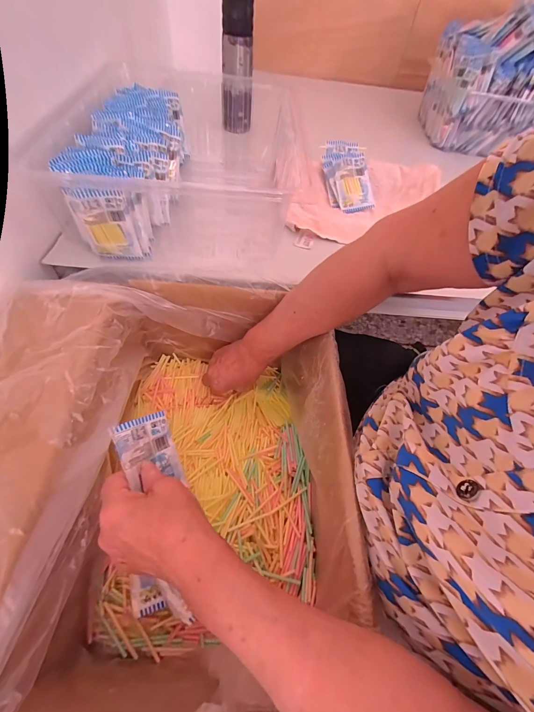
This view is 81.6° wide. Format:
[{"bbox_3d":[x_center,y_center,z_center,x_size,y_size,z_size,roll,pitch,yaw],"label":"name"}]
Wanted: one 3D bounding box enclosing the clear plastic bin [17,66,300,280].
[{"bbox_3d":[-0.138,-0.372,0.536,0.304,0.110,0.511,1,54,-4],"label":"clear plastic bin"}]

